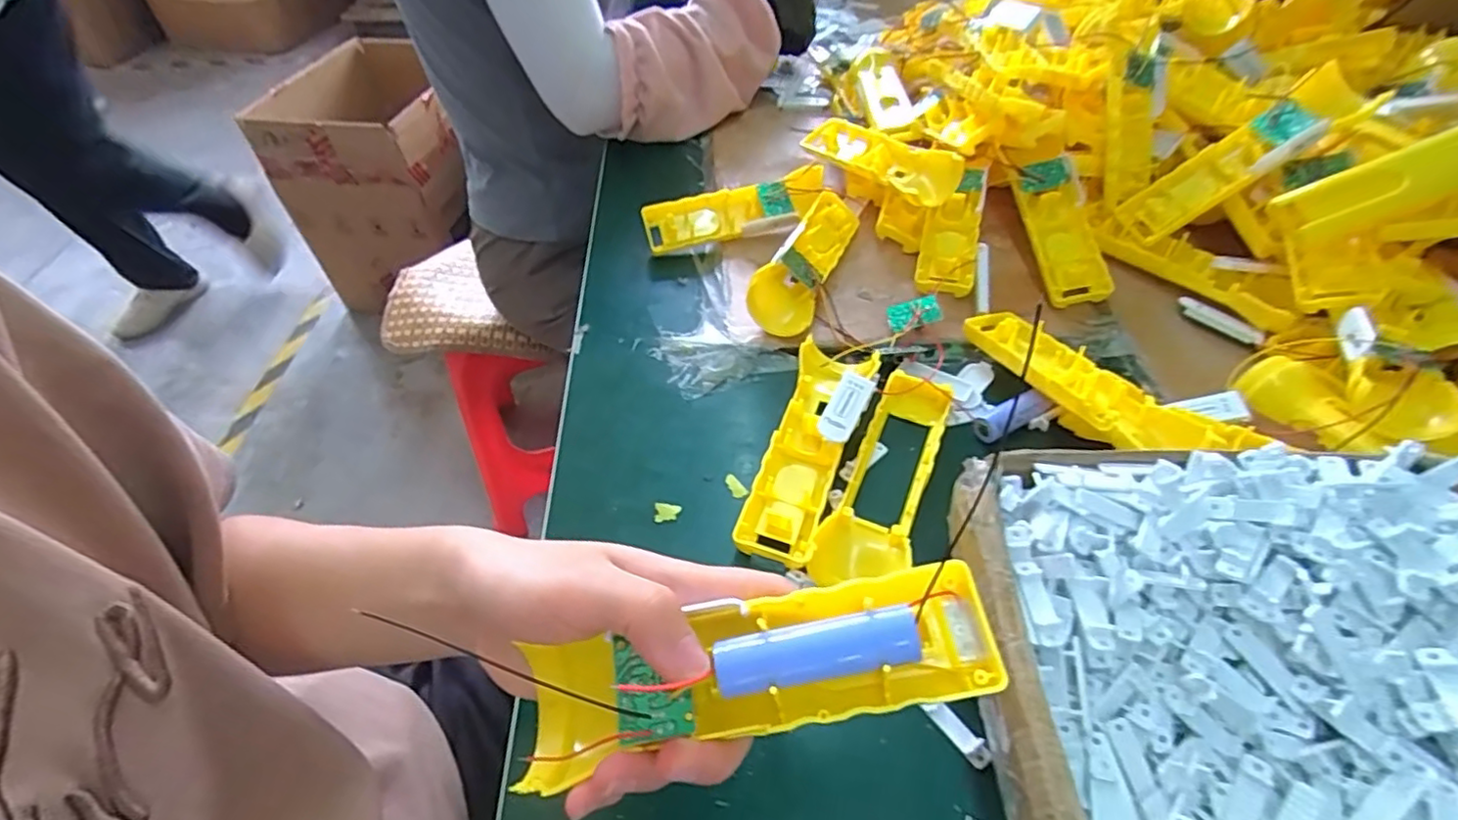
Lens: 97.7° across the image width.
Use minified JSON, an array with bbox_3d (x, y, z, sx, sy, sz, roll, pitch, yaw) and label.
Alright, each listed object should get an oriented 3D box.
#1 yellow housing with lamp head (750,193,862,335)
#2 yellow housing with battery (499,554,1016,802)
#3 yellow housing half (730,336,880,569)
[{"bbox_3d":[0.063,-0.118,0.494,0.041,0.045,0.150,19,52,18],"label":"yellow housing with lamp head"},{"bbox_3d":[0.007,0.090,0.217,0.163,0.031,0.042,-15,49,5],"label":"yellow housing with battery"},{"bbox_3d":[0.049,0.021,0.394,0.049,0.023,0.164,15,51,15],"label":"yellow housing half"}]

